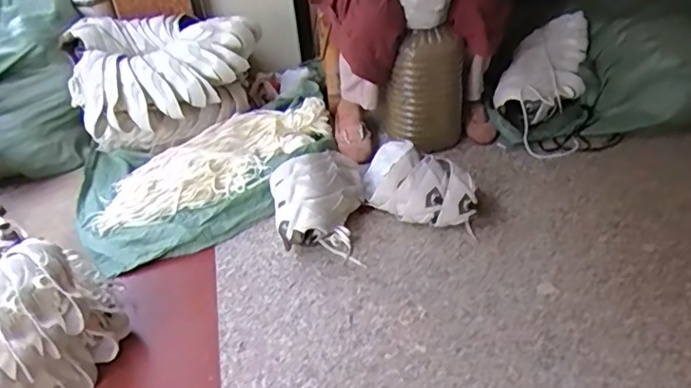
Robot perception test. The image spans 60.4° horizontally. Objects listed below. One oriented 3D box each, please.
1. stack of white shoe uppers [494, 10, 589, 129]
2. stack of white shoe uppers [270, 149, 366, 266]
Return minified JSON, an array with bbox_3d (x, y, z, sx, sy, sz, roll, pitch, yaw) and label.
[{"bbox_3d":[0.538,-0.336,1.573,0.193,0.086,0.376,23,71,31],"label":"stack of white shoe uppers"},{"bbox_3d":[-0.067,0.016,1.323,0.203,0.143,0.239,-2,38,5],"label":"stack of white shoe uppers"}]

